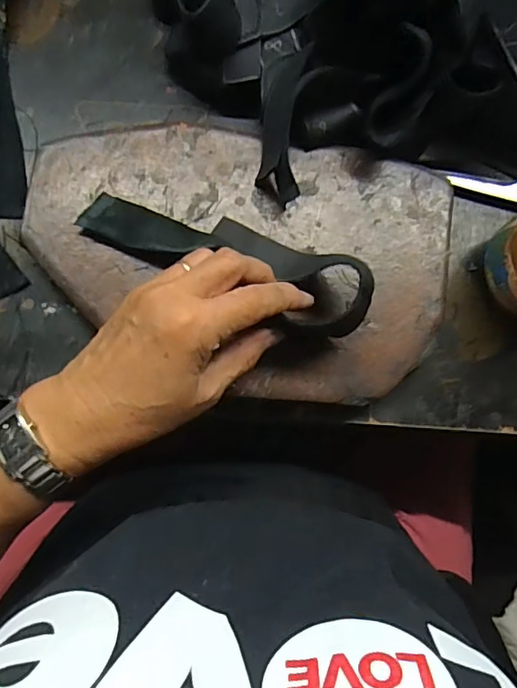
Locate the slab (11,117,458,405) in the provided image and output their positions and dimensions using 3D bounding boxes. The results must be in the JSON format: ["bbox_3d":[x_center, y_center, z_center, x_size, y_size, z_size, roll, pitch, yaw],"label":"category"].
[{"bbox_3d":[-0.010,-0.053,0.338,0.266,0.025,0.168,5,81,-4],"label":"slab"}]

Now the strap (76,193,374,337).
[{"bbox_3d":[-0.021,-0.052,0.321,0.179,0.032,0.057,18,82,2],"label":"strap"}]

